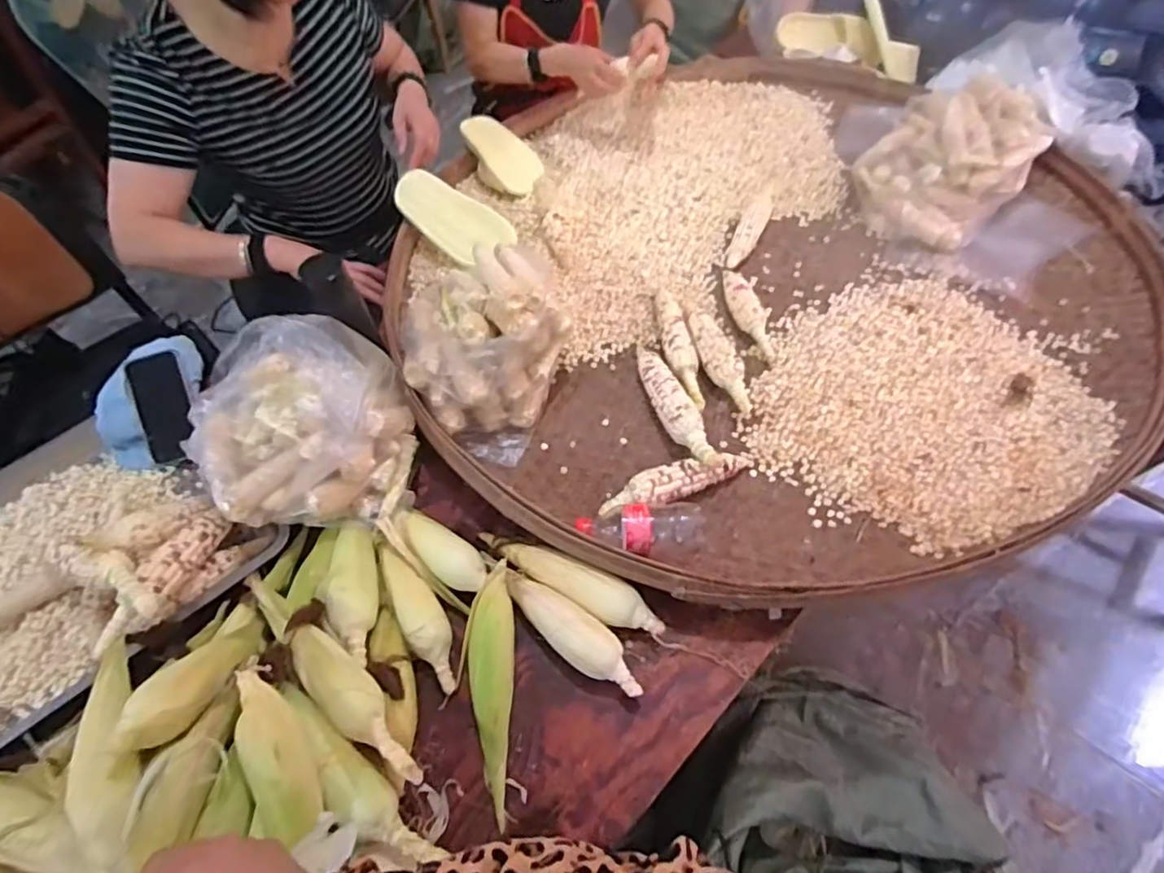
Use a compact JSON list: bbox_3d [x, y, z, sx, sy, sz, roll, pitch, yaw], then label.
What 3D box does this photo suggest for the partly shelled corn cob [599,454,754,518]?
[{"bbox_3d":[0.129,0.064,0.845,0.220,0.050,0.049,-22,60,-11],"label":"partly shelled corn cob"}]

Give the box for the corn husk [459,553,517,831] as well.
[{"bbox_3d":[-0.112,0.285,0.722,0.067,0.051,0.267,-2,58,1],"label":"corn husk"}]

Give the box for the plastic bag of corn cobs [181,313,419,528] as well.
[{"bbox_3d":[-0.363,-0.024,0.809,0.254,0.147,0.242,-8,58,-3],"label":"plastic bag of corn cobs"}]

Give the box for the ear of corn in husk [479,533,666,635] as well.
[{"bbox_3d":[-0.019,0.181,0.785,0.261,0.053,0.048,24,62,16],"label":"ear of corn in husk"}]

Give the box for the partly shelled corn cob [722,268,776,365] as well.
[{"bbox_3d":[0.262,-0.202,0.997,0.051,0.037,0.199,-10,58,-4],"label":"partly shelled corn cob"}]

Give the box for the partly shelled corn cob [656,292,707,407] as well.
[{"bbox_3d":[0.151,-0.131,0.961,0.045,0.039,0.231,-10,58,-3],"label":"partly shelled corn cob"}]

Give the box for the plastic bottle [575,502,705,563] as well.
[{"bbox_3d":[0.078,0.123,0.798,0.158,0.072,0.064,-4,58,0],"label":"plastic bottle"}]

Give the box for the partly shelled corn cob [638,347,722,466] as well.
[{"bbox_3d":[0.129,-0.045,0.906,0.048,0.056,0.238,-18,59,-8],"label":"partly shelled corn cob"}]

